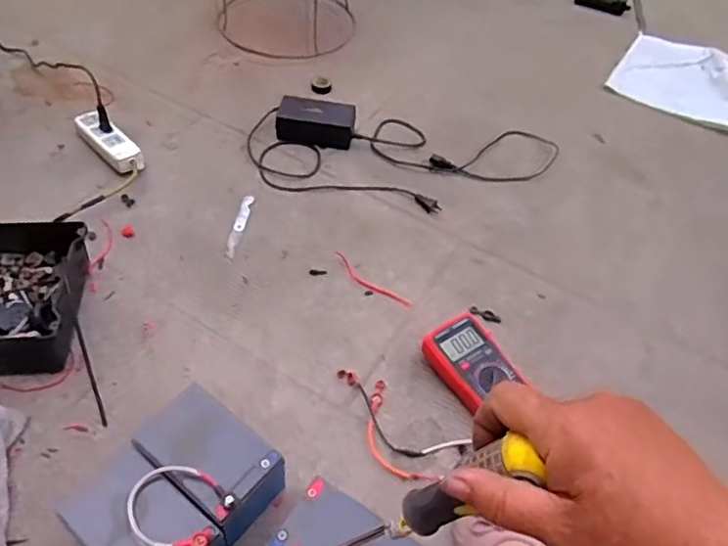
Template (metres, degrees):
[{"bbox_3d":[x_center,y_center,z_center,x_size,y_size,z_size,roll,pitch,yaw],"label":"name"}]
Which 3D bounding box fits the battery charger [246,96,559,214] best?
[{"bbox_3d":[0.074,-0.233,1.150,0.592,0.058,0.263,8,50,-1],"label":"battery charger"}]

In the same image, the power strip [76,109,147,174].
[{"bbox_3d":[-0.475,-0.241,1.115,0.056,0.035,0.179,-35,62,-30],"label":"power strip"}]

